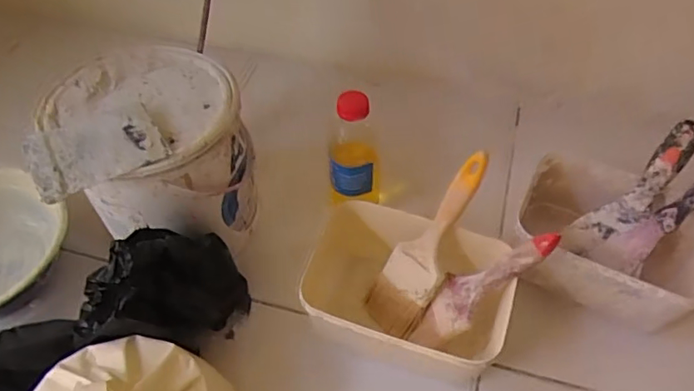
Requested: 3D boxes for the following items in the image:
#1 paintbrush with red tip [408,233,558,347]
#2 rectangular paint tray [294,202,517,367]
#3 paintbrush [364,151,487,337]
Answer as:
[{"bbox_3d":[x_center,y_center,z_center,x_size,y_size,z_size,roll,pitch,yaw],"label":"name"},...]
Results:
[{"bbox_3d":[0.127,0.089,0.538,0.174,0.019,0.055,-42,52,23],"label":"paintbrush with red tip"},{"bbox_3d":[0.067,0.102,0.564,0.187,0.088,0.145,15,55,12],"label":"rectangular paint tray"},{"bbox_3d":[0.082,0.049,0.558,0.058,0.202,0.013,35,17,25],"label":"paintbrush"}]

